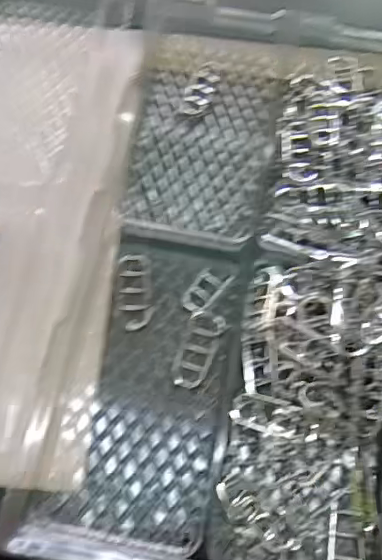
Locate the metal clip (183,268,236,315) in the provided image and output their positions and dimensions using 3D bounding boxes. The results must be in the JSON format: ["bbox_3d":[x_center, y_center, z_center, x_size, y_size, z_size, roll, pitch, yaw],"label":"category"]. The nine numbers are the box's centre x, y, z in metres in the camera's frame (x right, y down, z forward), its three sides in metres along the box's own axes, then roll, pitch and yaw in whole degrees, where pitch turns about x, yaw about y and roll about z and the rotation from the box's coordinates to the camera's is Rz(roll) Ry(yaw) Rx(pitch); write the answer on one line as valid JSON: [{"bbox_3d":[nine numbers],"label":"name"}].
[{"bbox_3d":[0.010,0.006,0.391,0.021,0.004,0.040,41,74,14],"label":"metal clip"}]

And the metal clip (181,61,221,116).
[{"bbox_3d":[0.008,-0.157,0.462,0.023,0.010,0.052,16,70,6],"label":"metal clip"}]

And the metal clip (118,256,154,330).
[{"bbox_3d":[-0.038,0.008,0.388,0.022,0.010,0.053,-7,69,-3],"label":"metal clip"}]

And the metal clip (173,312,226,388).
[{"bbox_3d":[0.004,0.045,0.372,0.024,0.008,0.052,21,70,7],"label":"metal clip"}]

